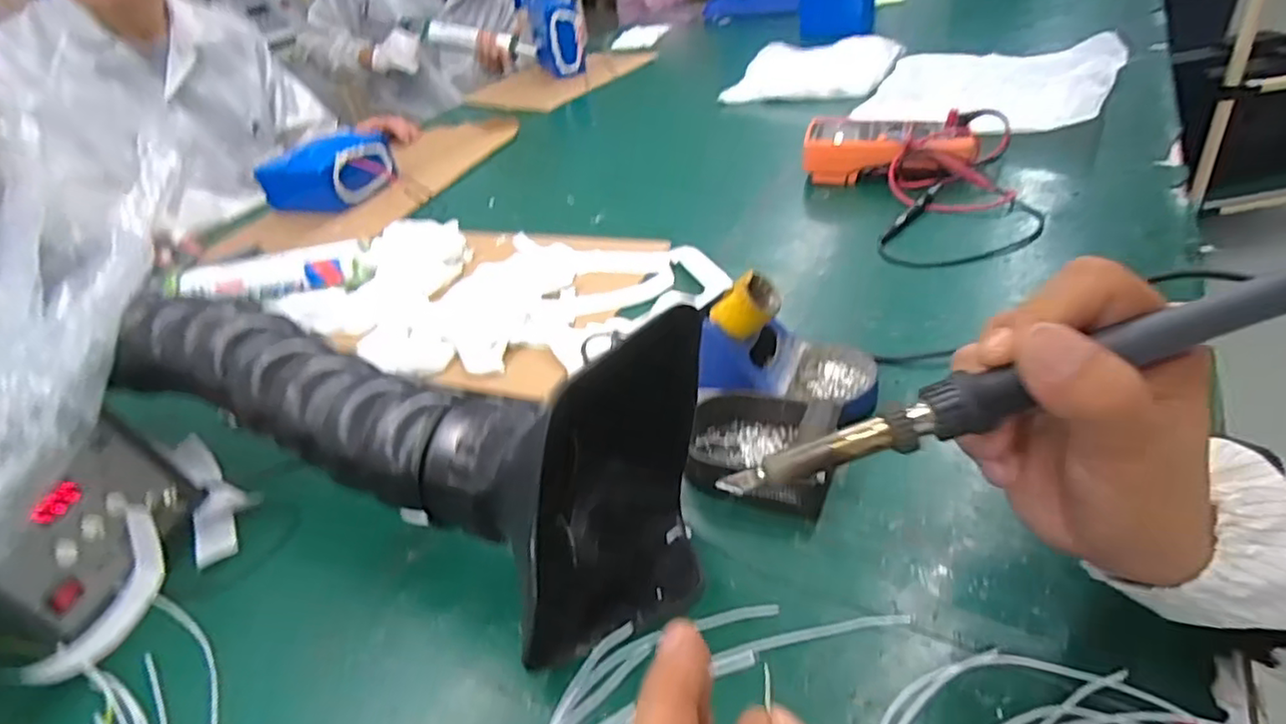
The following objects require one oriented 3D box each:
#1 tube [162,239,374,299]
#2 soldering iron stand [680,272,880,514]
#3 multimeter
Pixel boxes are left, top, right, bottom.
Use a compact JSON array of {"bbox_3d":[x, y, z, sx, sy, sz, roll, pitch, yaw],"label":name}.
[{"bbox_3d":[-0.430,-0.099,0.749,0.252,0.038,0.057,-6,36,8],"label":"tube"},{"bbox_3d":[0.089,0.012,0.442,0.117,0.083,0.154,6,38,25],"label":"soldering iron stand"},{"bbox_3d":[0.285,-0.249,0.768,0.185,0.049,0.102,6,40,17],"label":"multimeter"}]

